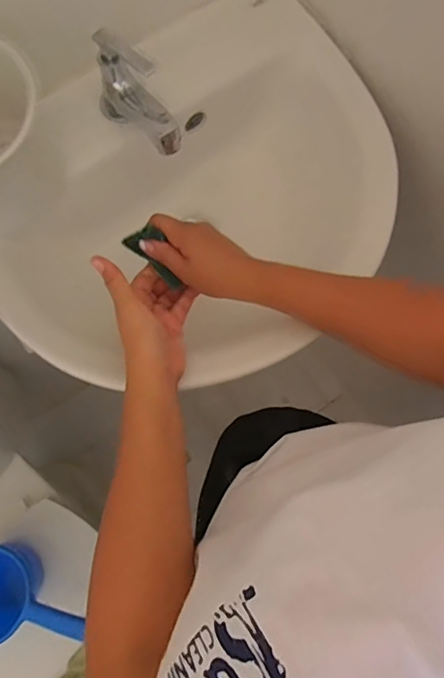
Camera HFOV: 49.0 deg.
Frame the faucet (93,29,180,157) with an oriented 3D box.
[{"bbox_3d":[-0.080,-0.231,0.479,0.043,0.075,0.123,-40,78,-10],"label":"faucet"}]

